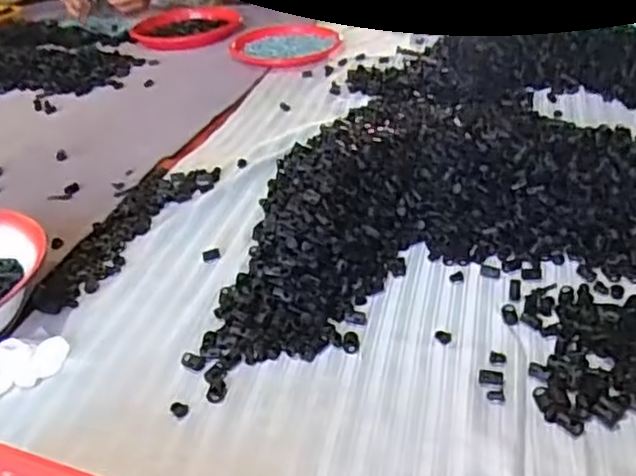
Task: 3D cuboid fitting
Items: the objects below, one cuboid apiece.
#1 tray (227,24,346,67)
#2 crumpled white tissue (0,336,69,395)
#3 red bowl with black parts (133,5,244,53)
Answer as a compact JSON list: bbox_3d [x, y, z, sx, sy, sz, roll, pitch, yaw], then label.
[{"bbox_3d":[-0.065,-0.392,1.349,0.223,0.026,0.172,-3,35,6],"label":"tray"},{"bbox_3d":[-0.285,0.119,0.612,0.106,0.034,0.041,-23,38,-22],"label":"crumpled white tissue"},{"bbox_3d":[-0.299,-0.485,1.529,0.243,0.029,0.231,-12,35,-8],"label":"red bowl with black parts"}]

